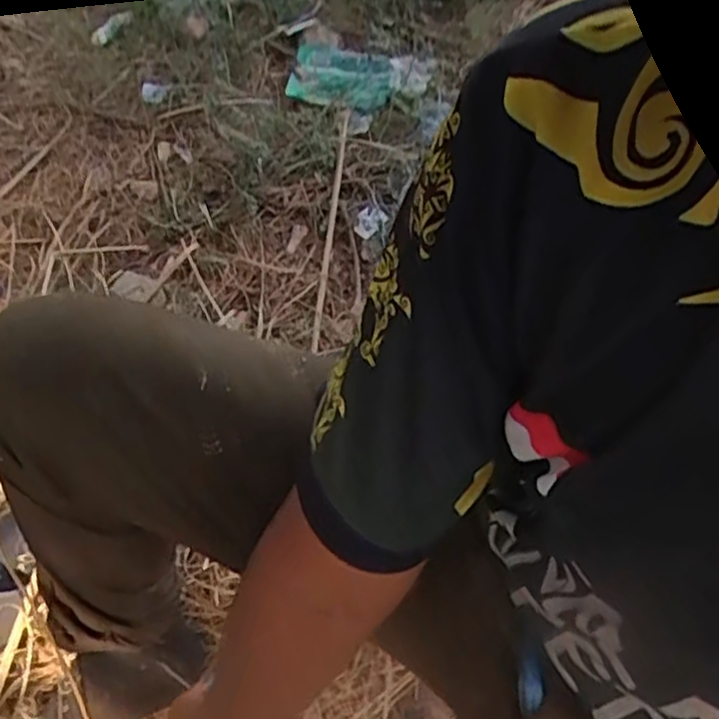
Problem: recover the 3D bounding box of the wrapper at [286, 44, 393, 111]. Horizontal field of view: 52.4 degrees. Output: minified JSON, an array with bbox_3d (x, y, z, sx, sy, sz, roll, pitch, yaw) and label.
[{"bbox_3d":[-0.028,-0.439,1.119,0.161,0.032,0.118,10,59,8],"label":"wrapper"}]

